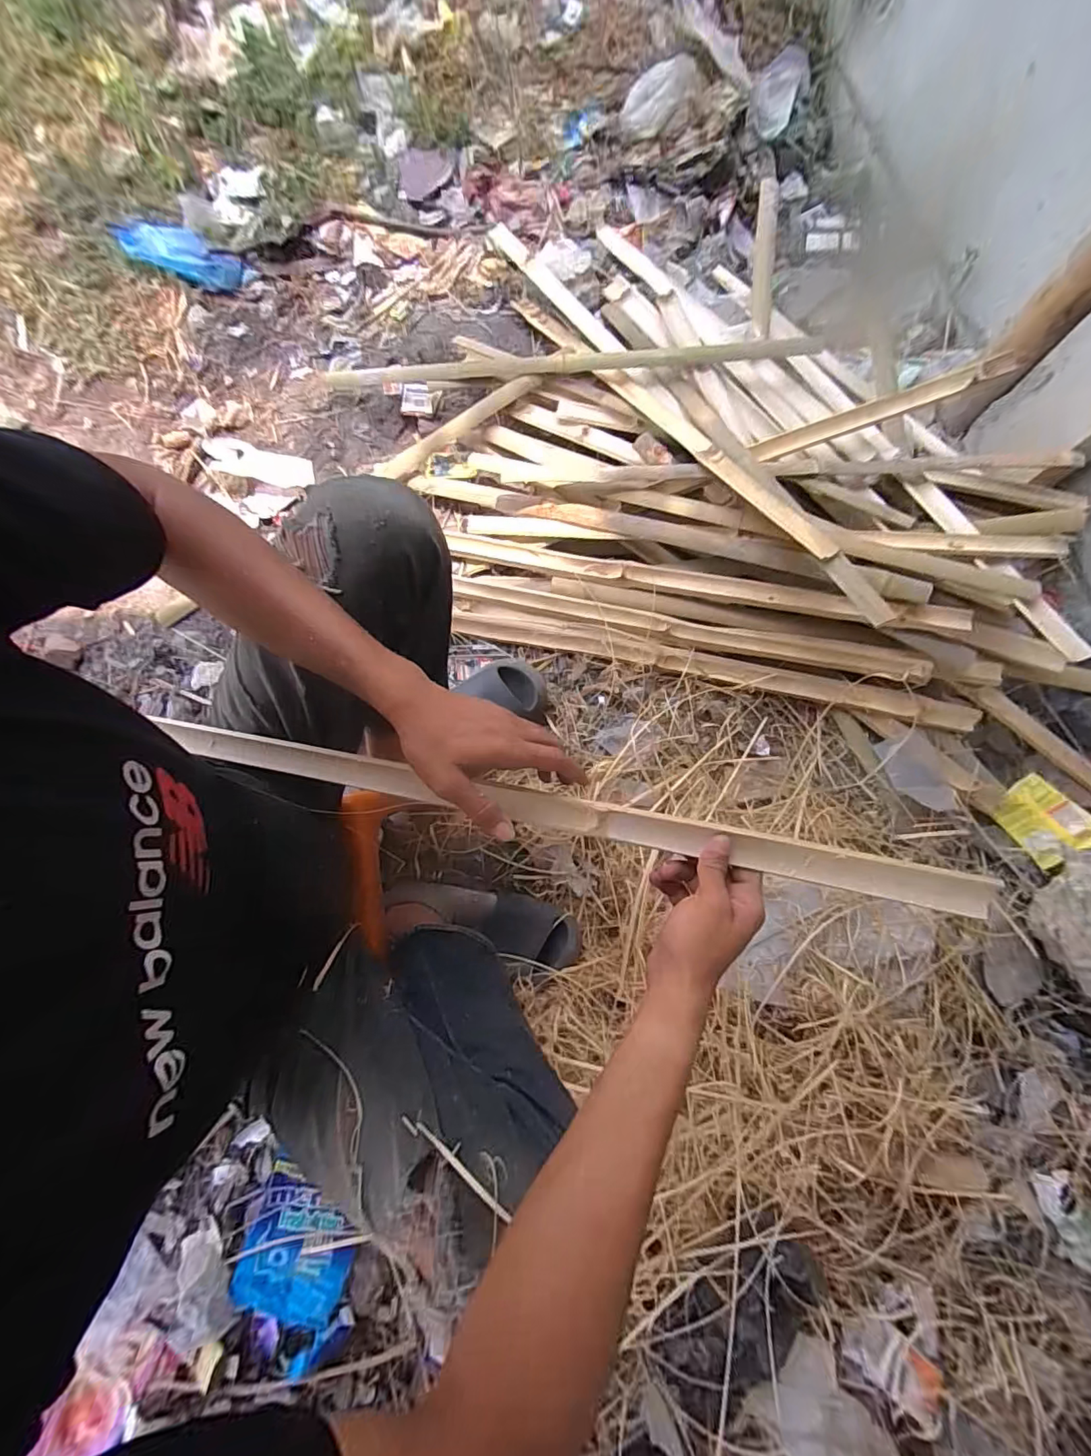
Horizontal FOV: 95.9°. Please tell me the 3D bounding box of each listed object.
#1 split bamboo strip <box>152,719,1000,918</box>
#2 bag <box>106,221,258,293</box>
[{"bbox_3d":[-0.015,0.071,0.441,0.720,0.015,0.038,10,109,10],"label":"split bamboo strip"},{"bbox_3d":[-0.748,-0.982,1.022,0.263,0.032,0.109,16,76,-9],"label":"bag"}]

